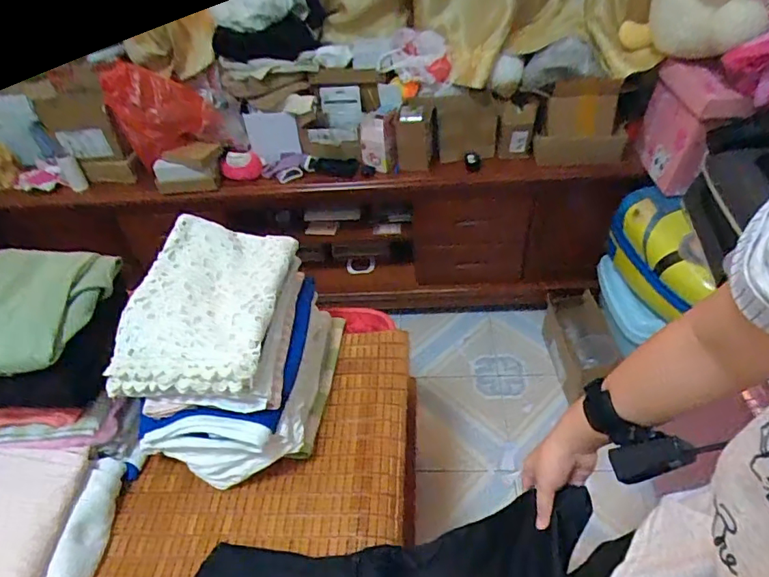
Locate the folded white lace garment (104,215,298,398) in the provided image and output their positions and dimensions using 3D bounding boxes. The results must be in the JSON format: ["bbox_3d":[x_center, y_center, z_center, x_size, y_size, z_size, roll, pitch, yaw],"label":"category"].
[{"bbox_3d":[-0.268,0.019,0.777,0.228,0.089,0.304,3,44,9],"label":"folded white lace garment"}]

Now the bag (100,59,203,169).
[{"bbox_3d":[-0.533,-0.416,1.185,0.197,0.219,0.042,-13,44,-7],"label":"bag"}]

